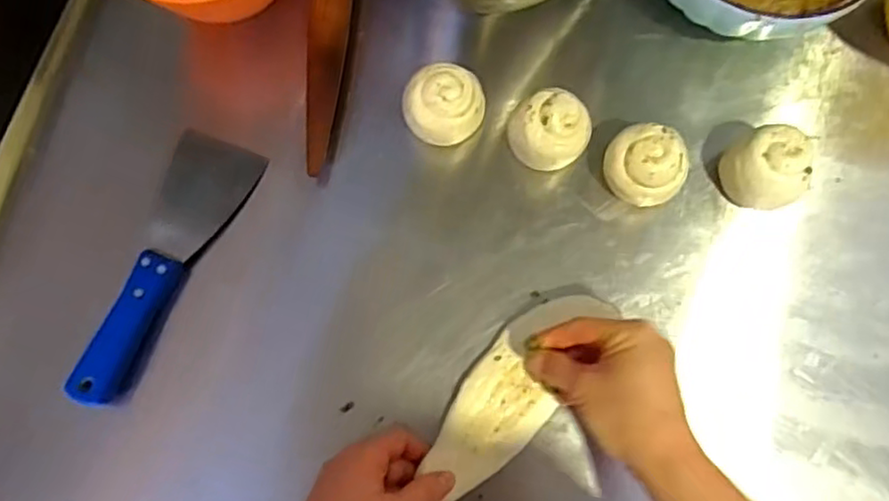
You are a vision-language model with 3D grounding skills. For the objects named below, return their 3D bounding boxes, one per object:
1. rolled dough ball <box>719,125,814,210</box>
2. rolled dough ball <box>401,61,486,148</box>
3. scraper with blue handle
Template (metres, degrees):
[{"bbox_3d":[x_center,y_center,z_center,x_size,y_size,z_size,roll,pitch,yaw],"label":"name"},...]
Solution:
[{"bbox_3d":[0.236,-0.057,0.497,0.051,0.061,0.058,-24,78,-4],"label":"rolled dough ball"},{"bbox_3d":[0.000,-0.109,0.507,0.058,0.033,0.053,0,80,-1],"label":"rolled dough ball"},{"bbox_3d":[-0.216,0.009,0.519,0.058,0.030,0.224,20,67,2],"label":"scraper with blue handle"}]

